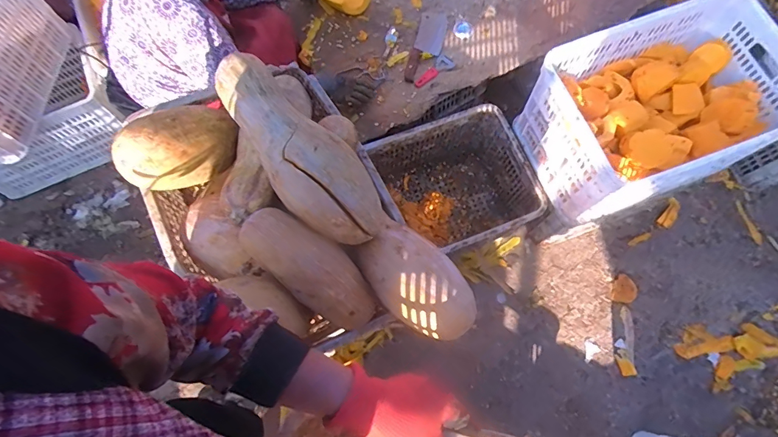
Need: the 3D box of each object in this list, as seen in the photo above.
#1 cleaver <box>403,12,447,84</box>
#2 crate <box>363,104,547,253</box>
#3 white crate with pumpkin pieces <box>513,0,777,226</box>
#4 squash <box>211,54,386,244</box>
[{"bbox_3d":[0.115,-0.522,1.255,0.083,0.019,0.296,15,66,2],"label":"cleaver"},{"bbox_3d":[0.196,-0.082,1.232,0.406,0.261,0.350,-22,76,-4],"label":"crate"},{"bbox_3d":[0.632,-0.263,0.997,0.531,0.249,0.360,-22,76,-4],"label":"white crate with pumpkin pieces"},{"bbox_3d":[-0.150,-0.111,0.668,0.131,0.111,0.367,-41,90,-8],"label":"squash"}]

